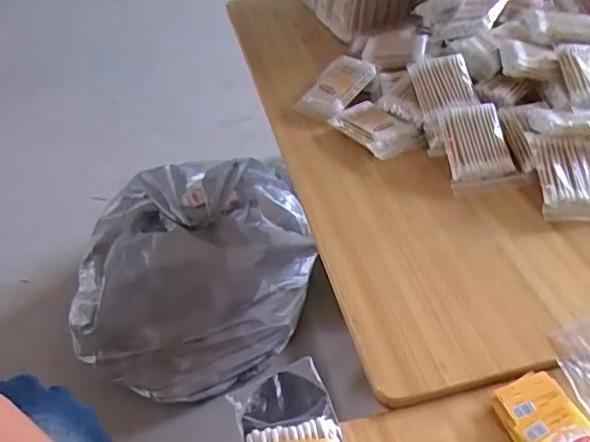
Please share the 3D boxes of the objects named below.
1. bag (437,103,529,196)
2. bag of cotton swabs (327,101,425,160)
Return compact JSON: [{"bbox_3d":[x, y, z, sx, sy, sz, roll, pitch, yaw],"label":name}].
[{"bbox_3d":[0.172,-0.069,0.524,0.062,0.018,0.090,-5,67,4],"label":"bag"},{"bbox_3d":[0.084,-0.098,0.577,0.064,0.022,0.084,-27,46,-21],"label":"bag of cotton swabs"}]

